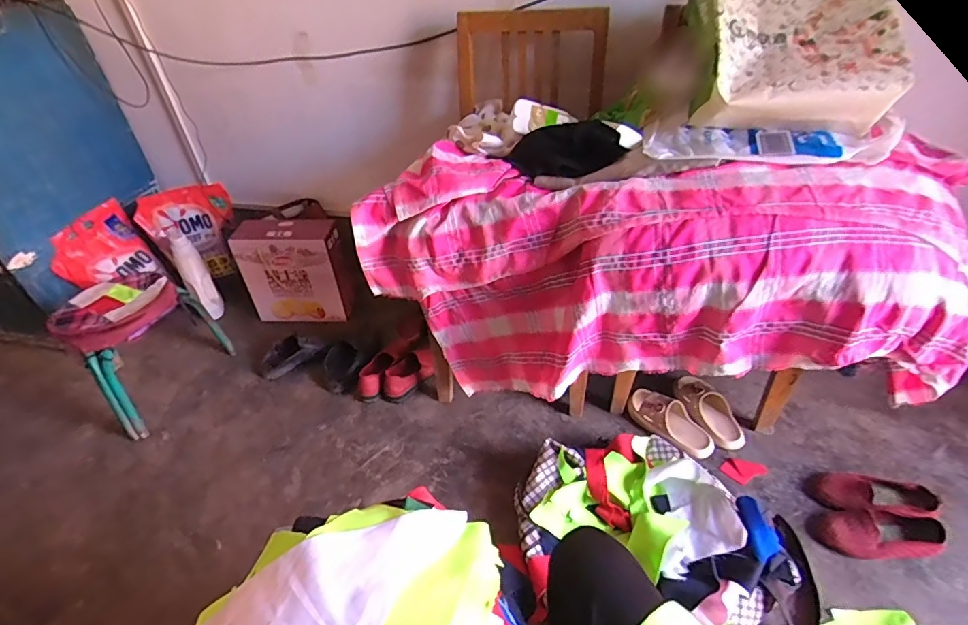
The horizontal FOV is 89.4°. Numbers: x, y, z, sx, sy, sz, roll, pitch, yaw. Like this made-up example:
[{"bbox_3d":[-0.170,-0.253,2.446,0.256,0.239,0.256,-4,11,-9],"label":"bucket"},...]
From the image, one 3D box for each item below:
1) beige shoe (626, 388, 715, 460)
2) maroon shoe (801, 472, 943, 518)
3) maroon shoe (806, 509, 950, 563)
[{"bbox_3d":[0.458,0.263,1.199,0.101,0.063,0.221,-28,47,-29],"label":"beige shoe"},{"bbox_3d":[0.819,0.390,1.039,0.235,0.056,0.090,9,41,12],"label":"maroon shoe"},{"bbox_3d":[0.773,0.438,0.965,0.230,0.052,0.086,5,40,8],"label":"maroon shoe"}]

